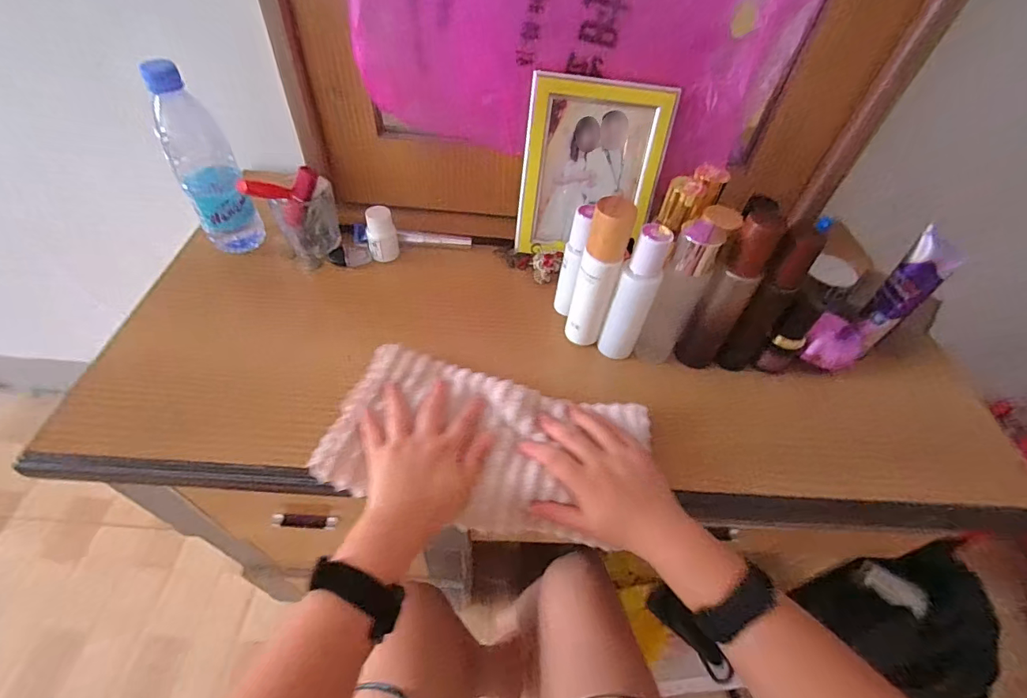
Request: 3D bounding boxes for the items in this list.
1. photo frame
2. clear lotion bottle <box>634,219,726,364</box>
[{"bbox_3d":[0.099,-0.222,0.578,0.170,0.203,0.016,6,29,-1],"label":"photo frame"},{"bbox_3d":[0.177,-0.056,0.495,0.043,0.171,0.053,27,53,17],"label":"clear lotion bottle"}]

